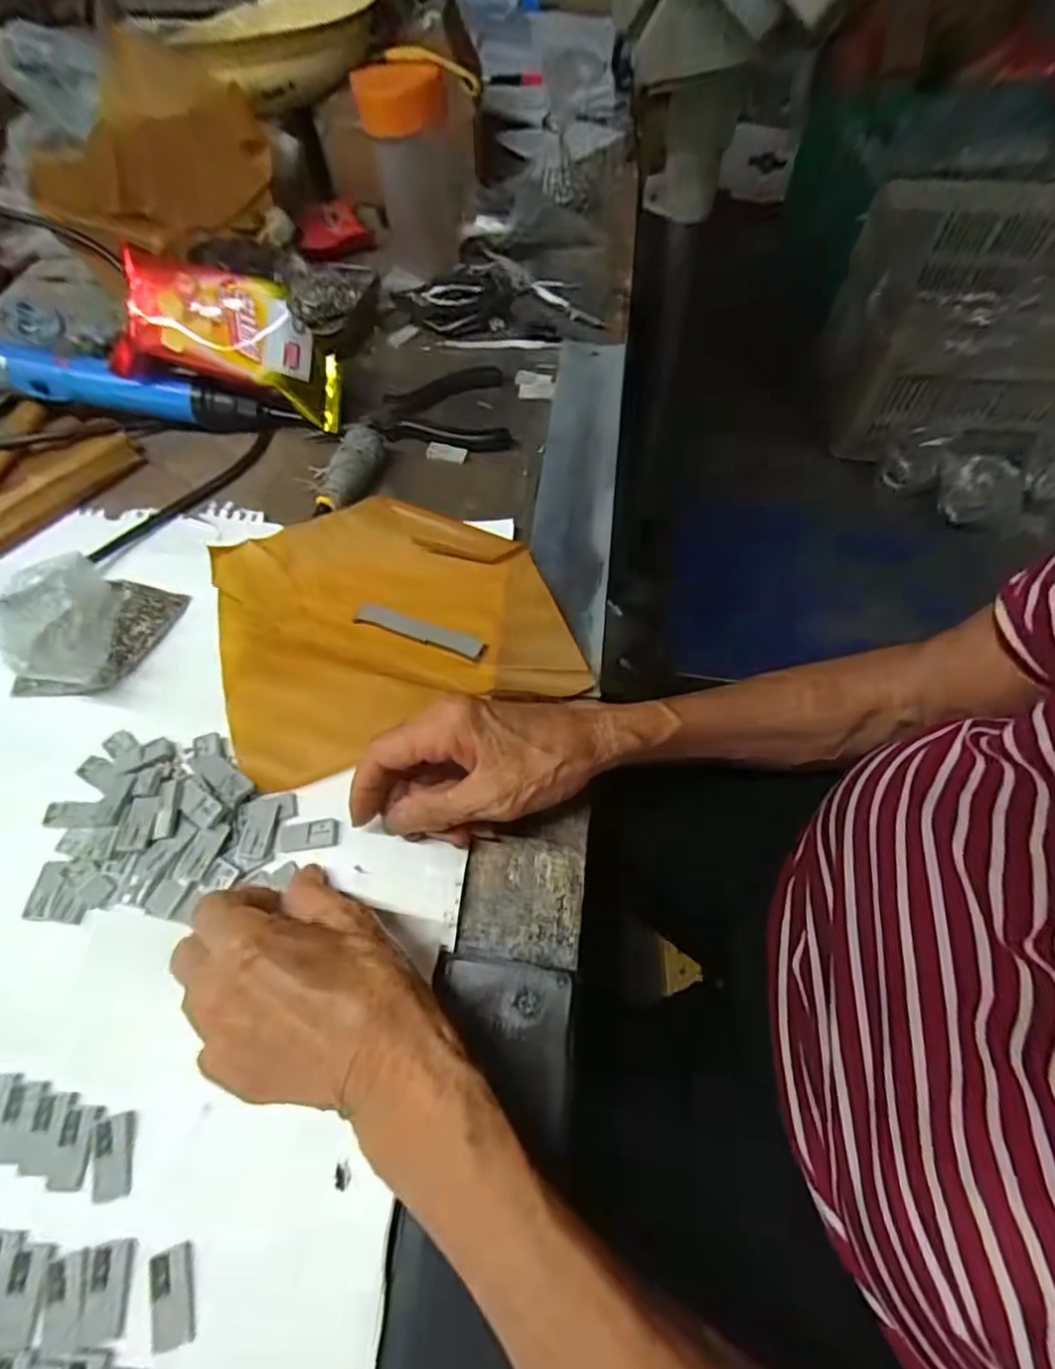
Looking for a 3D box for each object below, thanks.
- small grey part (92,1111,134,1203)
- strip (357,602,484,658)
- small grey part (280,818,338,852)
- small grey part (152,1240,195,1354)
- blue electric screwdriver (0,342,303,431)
[{"bbox_3d":[-0.167,0.189,0.239,0.014,0.004,0.028,-14,61,-7],"label":"small grey part"},{"bbox_3d":[-0.065,-0.033,0.361,0.084,0.005,0.013,18,71,12],"label":"strip"},{"bbox_3d":[-0.110,0.074,0.297,0.029,0.004,0.014,-4,60,-1],"label":"small grey part"},{"bbox_3d":[-0.130,0.223,0.218,0.014,0.004,0.028,-20,62,-10],"label":"small grey part"},{"bbox_3d":[-0.297,-0.217,0.445,0.234,0.041,0.031,9,61,6],"label":"blue electric screwdriver"}]

